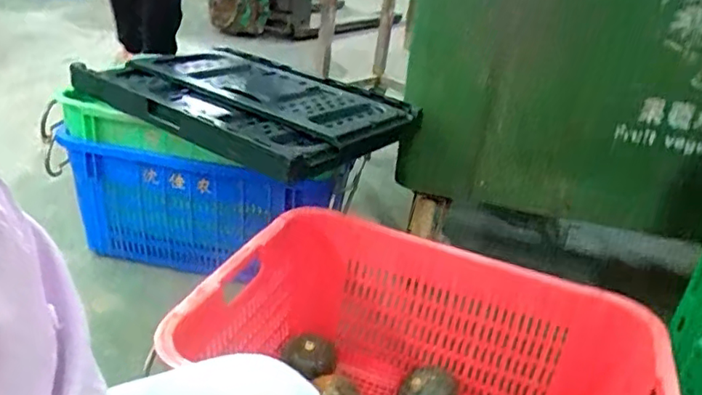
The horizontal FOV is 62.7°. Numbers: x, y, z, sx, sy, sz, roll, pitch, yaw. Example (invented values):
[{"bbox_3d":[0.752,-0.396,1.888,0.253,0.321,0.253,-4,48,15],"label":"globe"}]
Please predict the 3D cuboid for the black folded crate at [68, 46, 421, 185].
[{"bbox_3d":[-0.214,-0.200,1.172,0.632,0.068,0.408,22,31,25],"label":"black folded crate"}]

